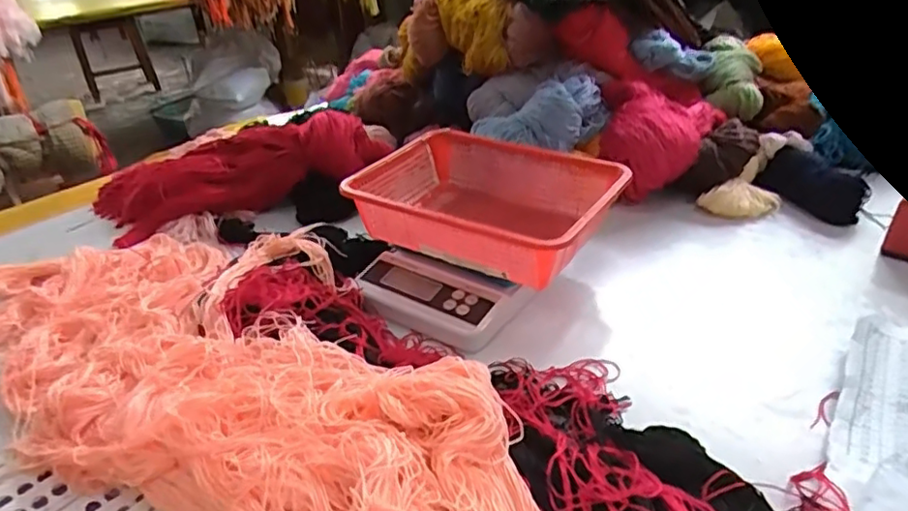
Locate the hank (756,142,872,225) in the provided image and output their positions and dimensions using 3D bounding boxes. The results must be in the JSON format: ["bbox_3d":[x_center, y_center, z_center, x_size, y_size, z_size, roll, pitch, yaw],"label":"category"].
[{"bbox_3d":[0.442,-0.088,0.752,0.046,0.056,0.121,-29,41,-33],"label":"hank"}]

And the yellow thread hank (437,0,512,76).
[{"bbox_3d":[0.028,-0.322,0.845,0.096,0.096,0.143,-3,34,0],"label":"yellow thread hank"}]

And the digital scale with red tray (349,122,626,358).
[{"bbox_3d":[0.028,-0.025,0.637,0.246,0.116,0.257,16,38,27],"label":"digital scale with red tray"}]

